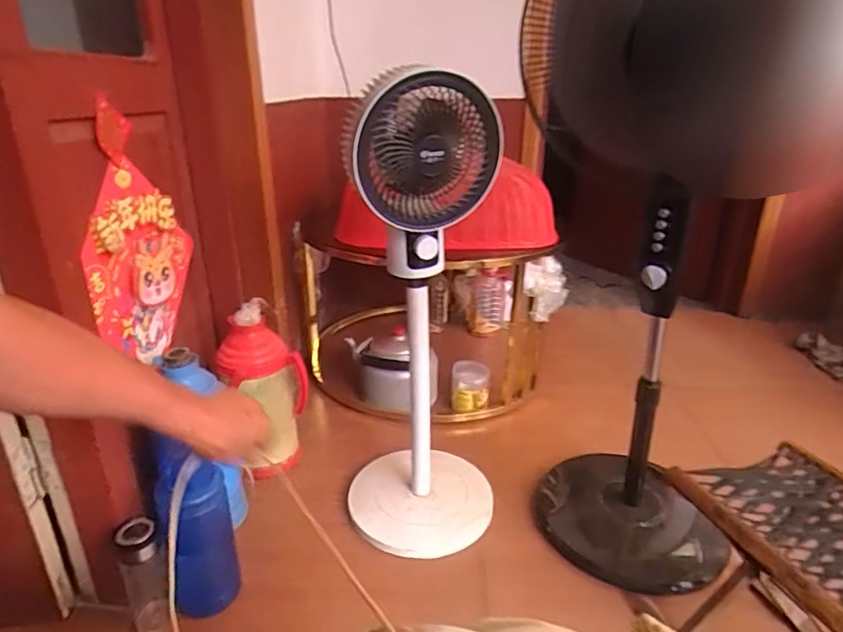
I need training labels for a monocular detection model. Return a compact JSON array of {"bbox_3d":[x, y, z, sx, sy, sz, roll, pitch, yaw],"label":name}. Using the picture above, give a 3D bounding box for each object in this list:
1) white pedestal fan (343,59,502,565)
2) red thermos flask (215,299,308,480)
[{"bbox_3d":[0.004,0.029,0.965,0.282,0.830,0.270,1,23,0],"label":"white pedestal fan"},{"bbox_3d":[-0.344,0.185,1.164,0.177,0.396,0.139,-3,23,-9],"label":"red thermos flask"}]

